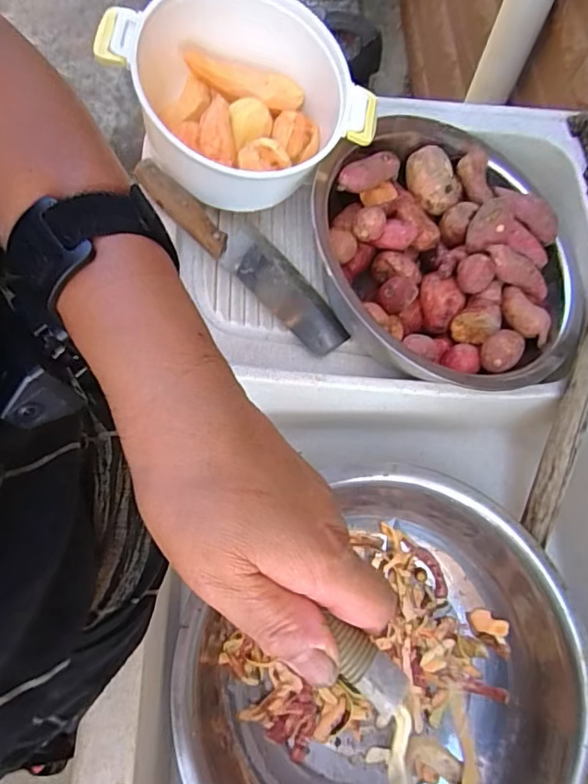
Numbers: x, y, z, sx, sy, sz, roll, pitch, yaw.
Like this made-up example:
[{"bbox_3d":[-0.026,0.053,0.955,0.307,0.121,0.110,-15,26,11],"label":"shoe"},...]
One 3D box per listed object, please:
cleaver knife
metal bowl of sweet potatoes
[{"bbox_3d":[-0.052,-0.148,0.590,0.282,0.028,0.070,39,70,-15],"label":"cleaver knife"},{"bbox_3d":[0.186,-0.163,0.607,0.314,0.111,0.322,1,68,-2],"label":"metal bowl of sweet potatoes"}]

